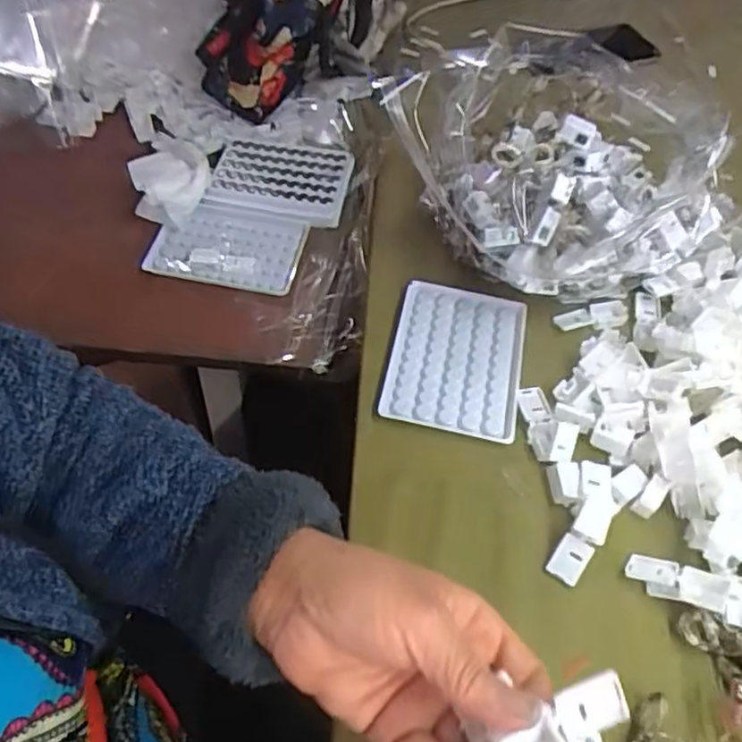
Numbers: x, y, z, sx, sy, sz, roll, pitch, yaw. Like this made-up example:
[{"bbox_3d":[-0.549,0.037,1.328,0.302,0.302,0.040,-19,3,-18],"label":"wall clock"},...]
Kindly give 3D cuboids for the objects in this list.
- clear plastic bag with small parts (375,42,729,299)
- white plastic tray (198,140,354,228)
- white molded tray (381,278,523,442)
[{"bbox_3d":[0.130,-0.136,0.504,0.172,0.133,0.184,-30,62,-23],"label":"clear plastic bag with small parts"},{"bbox_3d":[-0.087,-0.180,0.630,0.130,0.020,0.095,11,55,3],"label":"white plastic tray"},{"bbox_3d":[0.063,-0.010,0.491,0.093,0.009,0.125,11,55,4],"label":"white molded tray"}]

